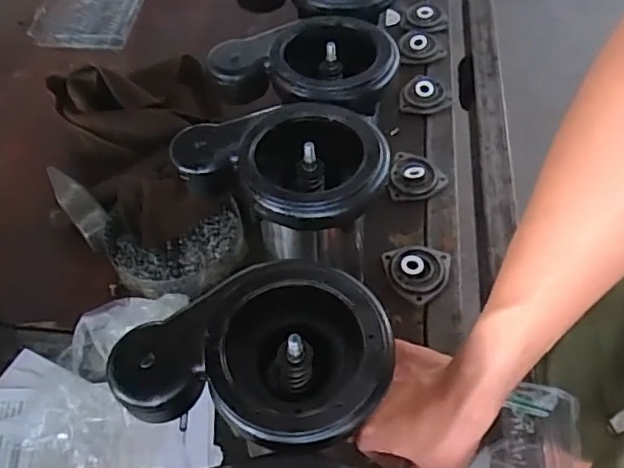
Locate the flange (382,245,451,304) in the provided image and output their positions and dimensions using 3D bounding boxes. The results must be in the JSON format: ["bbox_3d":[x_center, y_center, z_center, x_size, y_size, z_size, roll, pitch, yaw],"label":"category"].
[{"bbox_3d":[0.110,0.035,0.589,0.067,0.017,0.062,-1,54,2],"label":"flange"}]

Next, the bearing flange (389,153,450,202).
[{"bbox_3d":[0.120,-0.067,0.664,0.064,0.017,0.062,-2,54,1],"label":"bearing flange"}]

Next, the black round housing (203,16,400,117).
[{"bbox_3d":[-0.006,-0.157,0.535,0.166,0.059,0.120,7,55,8],"label":"black round housing"}]

